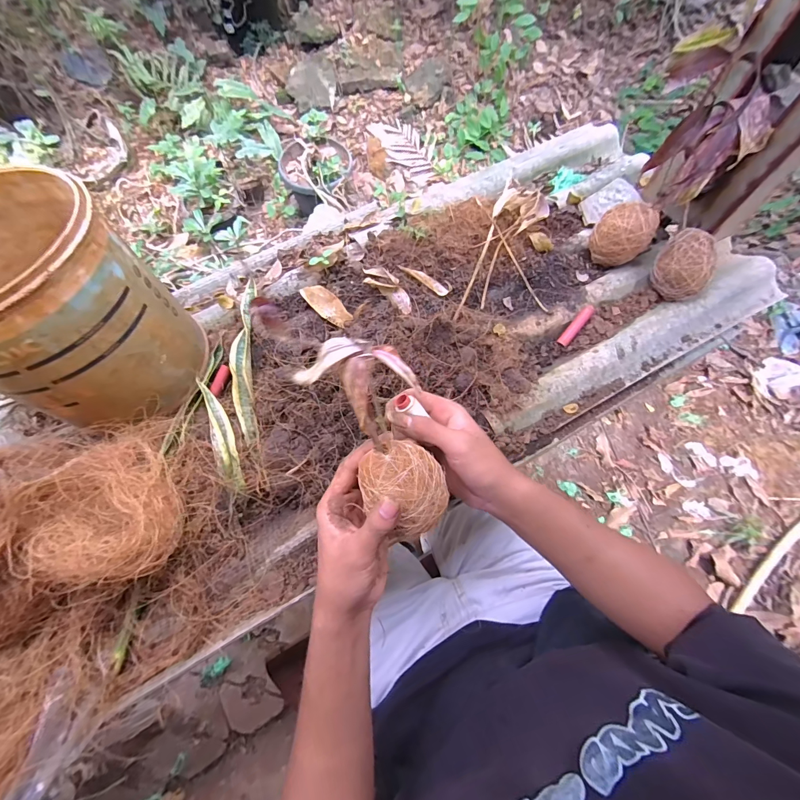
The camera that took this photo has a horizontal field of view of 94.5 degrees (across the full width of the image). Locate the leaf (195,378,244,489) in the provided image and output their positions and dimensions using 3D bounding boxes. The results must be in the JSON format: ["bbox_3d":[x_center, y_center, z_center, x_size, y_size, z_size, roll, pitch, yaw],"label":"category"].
[{"bbox_3d":[-0.188,0.033,0.387,0.019,0.015,0.124,-23,71,-6],"label":"leaf"}]

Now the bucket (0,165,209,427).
[{"bbox_3d":[-0.323,-0.086,0.355,0.202,0.174,0.171,36,75,14],"label":"bucket"}]

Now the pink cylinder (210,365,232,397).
[{"bbox_3d":[-0.206,-0.023,0.425,0.011,0.012,0.039,6,70,4],"label":"pink cylinder"}]

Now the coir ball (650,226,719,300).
[{"bbox_3d":[0.334,-0.159,0.434,0.059,0.053,0.053,38,75,14],"label":"coir ball"}]

